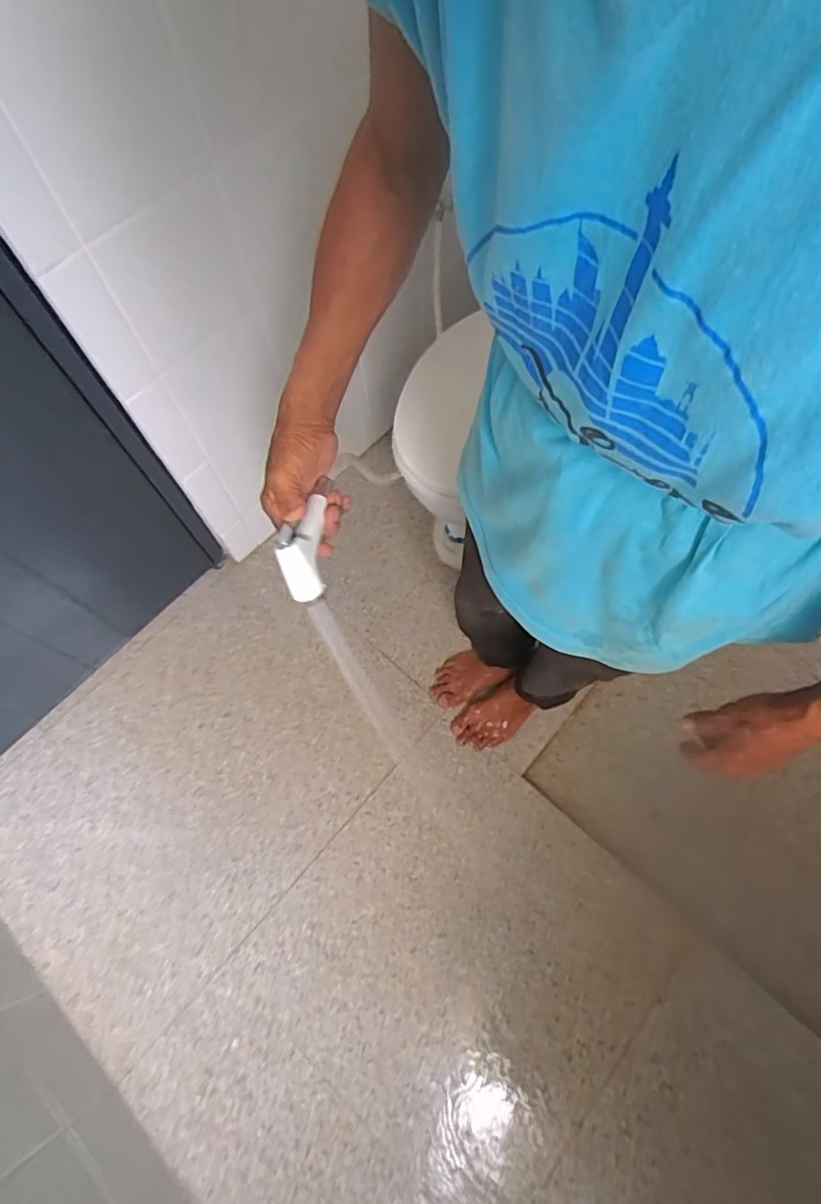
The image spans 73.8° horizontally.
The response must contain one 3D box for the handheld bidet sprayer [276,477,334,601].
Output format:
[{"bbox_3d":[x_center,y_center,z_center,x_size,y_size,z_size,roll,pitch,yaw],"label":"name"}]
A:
[{"bbox_3d":[-0.098,-0.070,0.525,0.040,0.045,0.132,5,64,2],"label":"handheld bidet sprayer"}]

